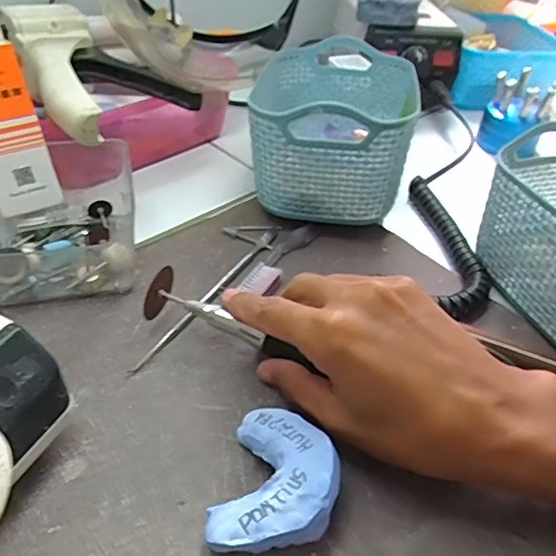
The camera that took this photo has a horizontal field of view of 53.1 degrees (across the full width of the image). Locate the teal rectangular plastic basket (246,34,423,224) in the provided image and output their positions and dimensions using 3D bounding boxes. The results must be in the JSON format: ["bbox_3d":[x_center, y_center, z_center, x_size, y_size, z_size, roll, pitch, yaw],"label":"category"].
[{"bbox_3d":[0.044,-0.121,0.442,0.107,0.097,0.172,9,42,5],"label":"teal rectangular plastic basket"}]

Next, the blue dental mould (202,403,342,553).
[{"bbox_3d":[0.000,0.092,0.250,0.050,0.033,0.068,13,43,8],"label":"blue dental mould"}]

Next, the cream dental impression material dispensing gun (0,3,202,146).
[{"bbox_3d":[-0.136,-0.156,0.405,0.107,0.047,0.134,-31,53,-33],"label":"cream dental impression material dispensing gun"}]

